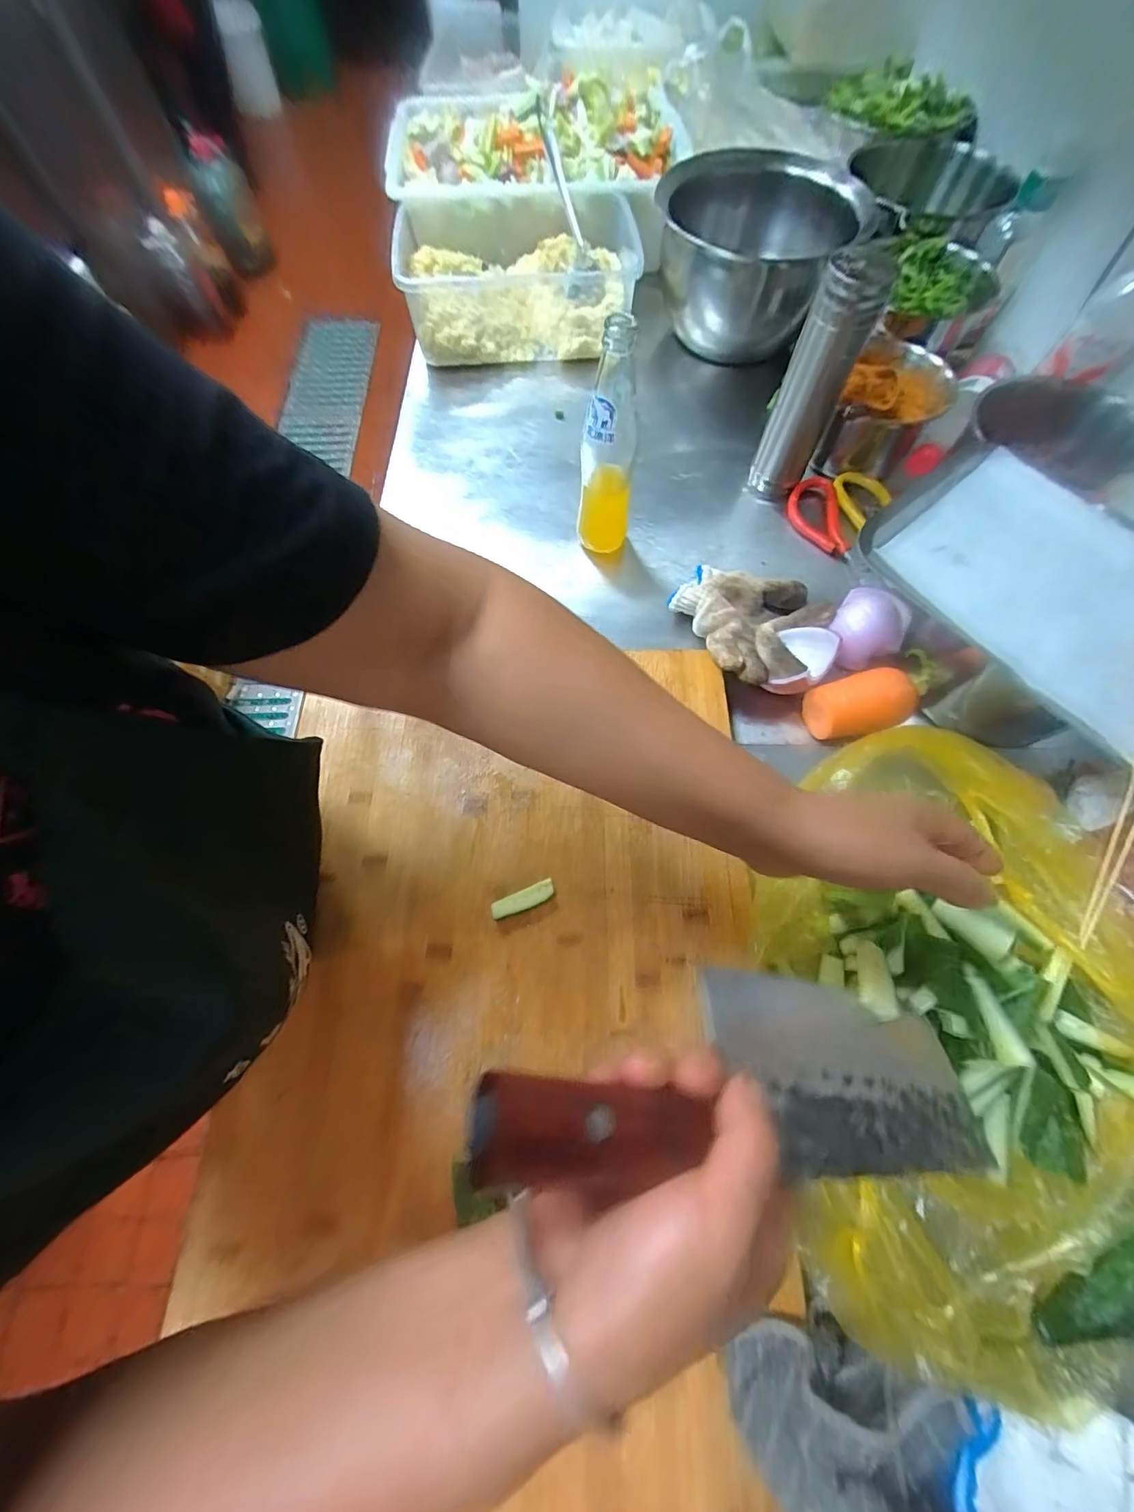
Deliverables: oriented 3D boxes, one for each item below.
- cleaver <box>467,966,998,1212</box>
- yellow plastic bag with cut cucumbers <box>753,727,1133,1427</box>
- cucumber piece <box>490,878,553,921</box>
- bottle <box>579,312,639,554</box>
[{"bbox_3d":[0.101,0.153,0.236,0.305,0.040,0.087,17,64,-30],"label":"cleaver"},{"bbox_3d":[0.276,0.181,0.340,0.270,0.079,0.382,-1,68,0],"label":"yellow plastic bag with cut cucumbers"},{"bbox_3d":[-0.035,0.115,0.397,0.052,0.010,0.015,-21,70,-8],"label":"cucumber piece"},{"bbox_3d":[0.042,-0.300,0.496,0.051,0.199,0.059,4,68,2],"label":"bottle"}]

